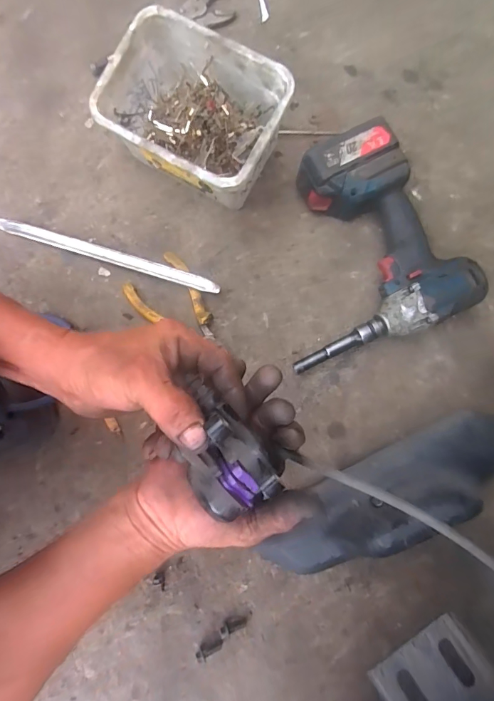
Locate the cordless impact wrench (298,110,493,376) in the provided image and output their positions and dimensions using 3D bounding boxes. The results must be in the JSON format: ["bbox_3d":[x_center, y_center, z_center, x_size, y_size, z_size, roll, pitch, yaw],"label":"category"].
[{"bbox_3d":[0.134,-0.126,0.481,0.225,0.085,0.240,-18,79,-5],"label":"cordless impact wrench"}]

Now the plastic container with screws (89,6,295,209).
[{"bbox_3d":[-0.059,-0.264,0.481,0.188,0.127,0.146,30,79,5],"label":"plastic container with screws"}]

